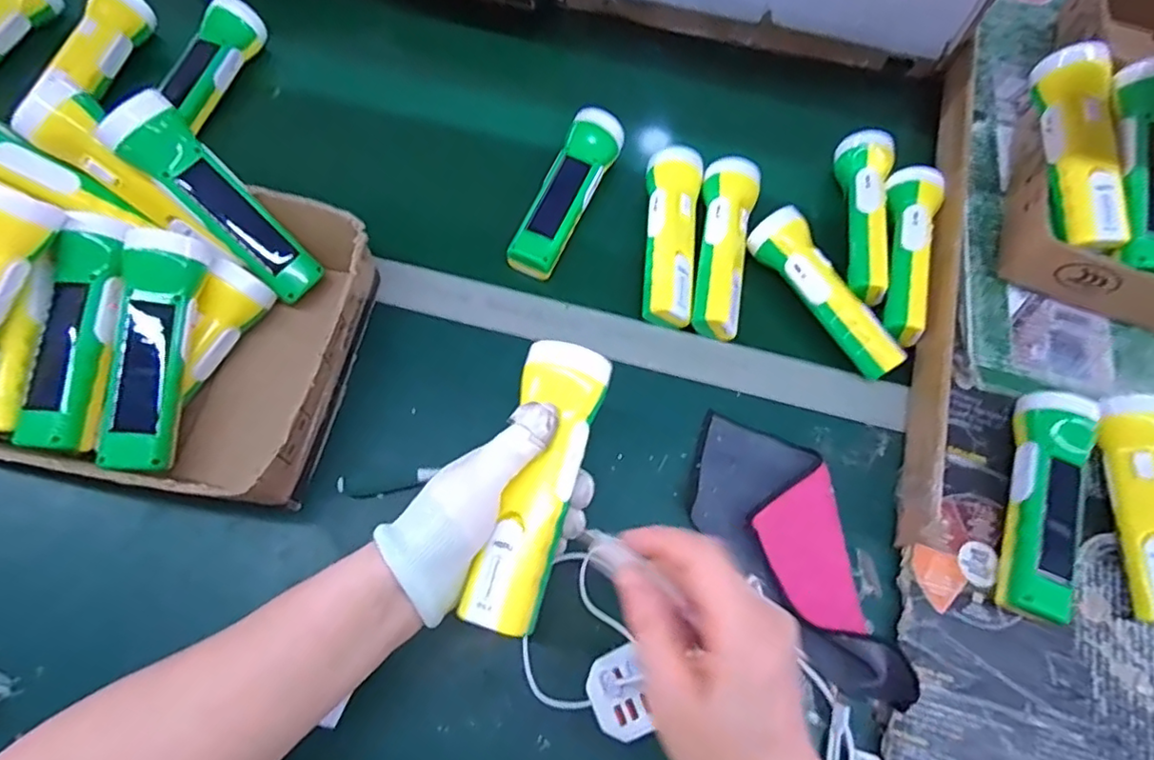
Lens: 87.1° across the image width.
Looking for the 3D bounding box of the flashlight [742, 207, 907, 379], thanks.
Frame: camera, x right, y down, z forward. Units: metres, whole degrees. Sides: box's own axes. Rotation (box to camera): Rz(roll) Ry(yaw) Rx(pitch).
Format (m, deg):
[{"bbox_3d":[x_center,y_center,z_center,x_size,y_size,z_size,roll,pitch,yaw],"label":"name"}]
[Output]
[{"bbox_3d":[0.216,-0.074,0.530,0.041,0.042,0.166,-32,72,-14],"label":"flashlight"}]

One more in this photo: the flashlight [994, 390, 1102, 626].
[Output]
[{"bbox_3d":[0.352,0.091,0.457,0.047,0.041,0.171,18,68,5],"label":"flashlight"}]

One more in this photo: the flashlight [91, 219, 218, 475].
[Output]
[{"bbox_3d":[-0.304,-0.022,0.432,0.055,0.043,0.170,1,81,-2],"label":"flashlight"}]

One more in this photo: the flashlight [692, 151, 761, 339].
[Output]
[{"bbox_3d":[0.133,-0.119,0.544,0.054,0.041,0.170,13,67,3],"label":"flashlight"}]

